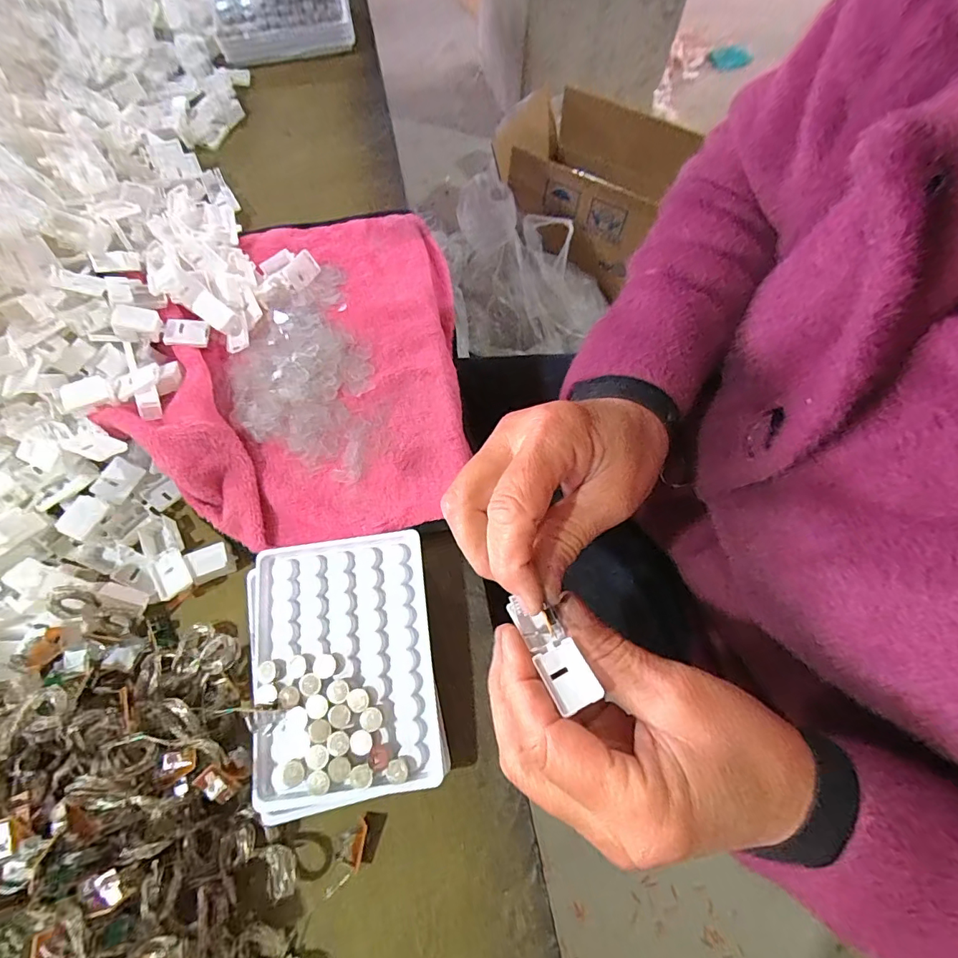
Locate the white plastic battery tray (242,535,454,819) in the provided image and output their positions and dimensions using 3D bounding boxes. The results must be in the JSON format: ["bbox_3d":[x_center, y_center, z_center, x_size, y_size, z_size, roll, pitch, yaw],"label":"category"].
[{"bbox_3d":[-0.073,0.100,0.260,0.097,0.023,0.131,-11,69,-4],"label":"white plastic battery tray"}]

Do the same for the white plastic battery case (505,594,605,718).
[{"bbox_3d":[0.032,0.075,0.206,0.019,0.010,0.052,-30,53,-11],"label":"white plastic battery case"}]

